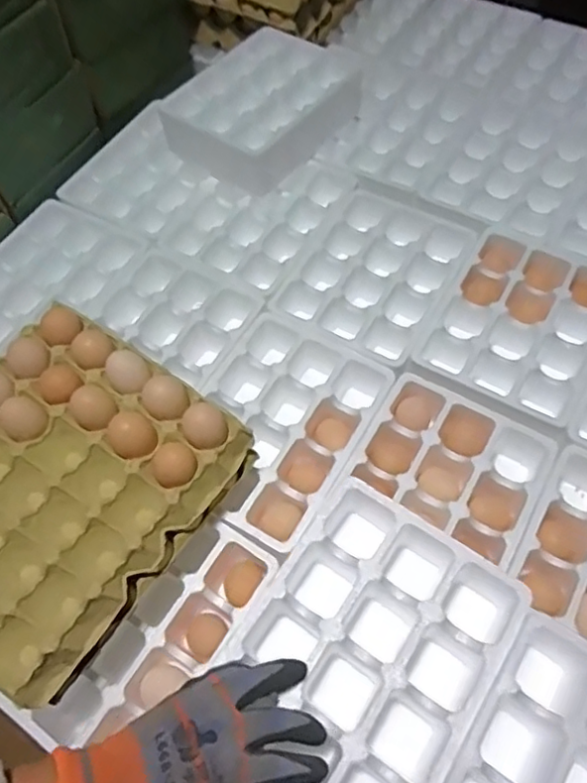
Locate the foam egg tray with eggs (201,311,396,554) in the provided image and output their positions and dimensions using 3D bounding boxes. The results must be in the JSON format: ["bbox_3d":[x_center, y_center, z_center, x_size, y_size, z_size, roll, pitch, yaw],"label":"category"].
[{"bbox_3d":[-0.020,0.042,0.675,0.180,0.059,0.242,28,66,17],"label":"foam egg tray with eggs"}]

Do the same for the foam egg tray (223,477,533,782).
[{"bbox_3d":[0.058,0.221,0.496,0.177,0.066,0.236,31,67,18],"label":"foam egg tray"}]

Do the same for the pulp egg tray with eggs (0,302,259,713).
[{"bbox_3d":[-0.231,0.083,0.567,0.273,0.063,0.293,31,67,19],"label":"pulp egg tray with eggs"}]

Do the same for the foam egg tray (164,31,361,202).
[{"bbox_3d":[-0.041,-0.411,0.865,0.190,0.078,0.284,32,67,19],"label":"foam egg tray"}]

